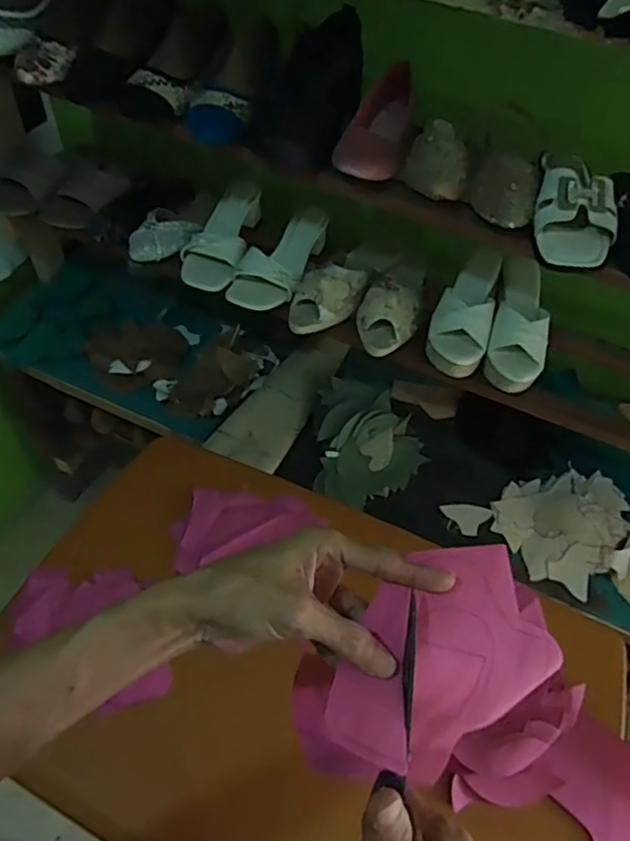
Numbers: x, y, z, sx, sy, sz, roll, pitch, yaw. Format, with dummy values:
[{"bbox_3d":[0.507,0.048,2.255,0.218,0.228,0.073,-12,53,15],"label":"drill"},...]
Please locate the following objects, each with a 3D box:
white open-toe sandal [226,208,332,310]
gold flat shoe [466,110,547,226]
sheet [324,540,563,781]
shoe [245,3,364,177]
[{"bbox_3d":[-0.047,-0.246,0.974,0.095,0.062,0.218,28,68,16],"label":"white open-toe sandal"},{"bbox_3d":[0.233,-0.304,0.739,0.081,0.053,0.207,17,52,7],"label":"gold flat shoe"},{"bbox_3d":[0.087,0.154,0.390,0.123,0.046,0.146,41,79,-20],"label":"sheet"},{"bbox_3d":[0.000,-0.413,0.778,0.108,0.076,0.230,22,77,11],"label":"shoe"}]

